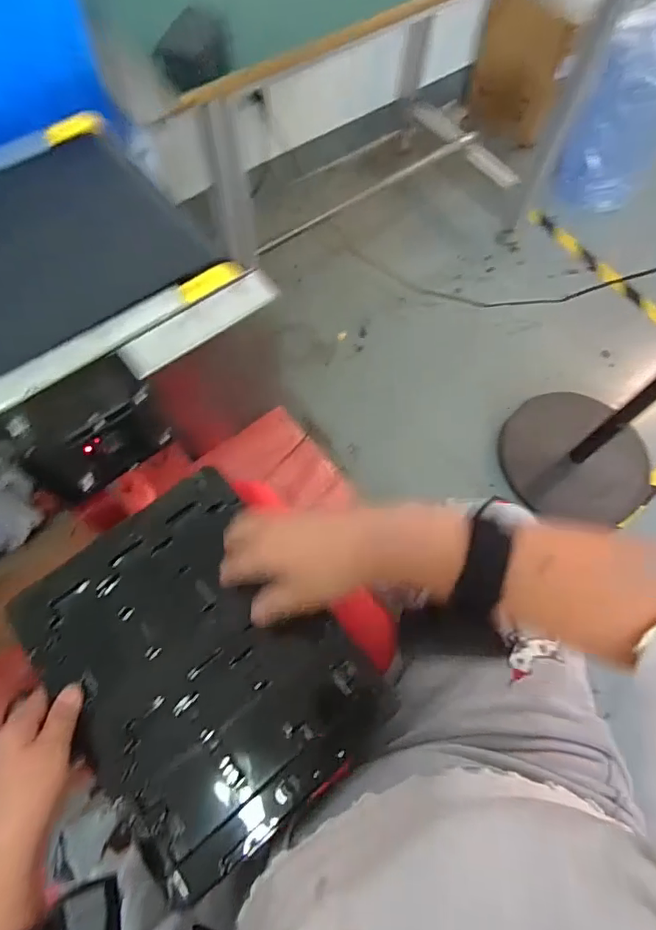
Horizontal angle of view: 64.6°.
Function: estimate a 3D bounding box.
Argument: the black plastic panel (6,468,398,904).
[{"bbox_3d":[-0.107,0.167,0.443,0.215,0.046,0.275,-37,73,-15],"label":"black plastic panel"}]

